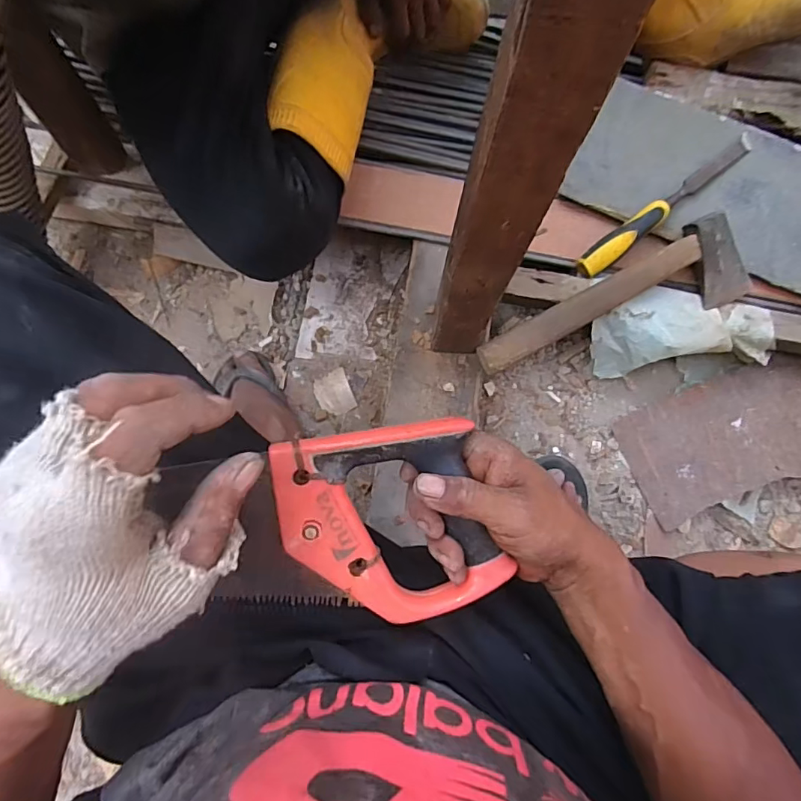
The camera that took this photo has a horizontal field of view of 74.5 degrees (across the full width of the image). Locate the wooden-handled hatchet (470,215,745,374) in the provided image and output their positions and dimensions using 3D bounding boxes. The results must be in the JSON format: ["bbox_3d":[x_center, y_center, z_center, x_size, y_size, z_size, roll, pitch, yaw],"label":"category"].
[{"bbox_3d":[0.258,-0.099,0.633,0.327,0.026,0.102,-30,110,2],"label":"wooden-handled hatchet"}]

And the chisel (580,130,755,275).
[{"bbox_3d":[0.319,-0.234,0.637,0.237,0.025,0.032,-38,79,6],"label":"chisel"}]

